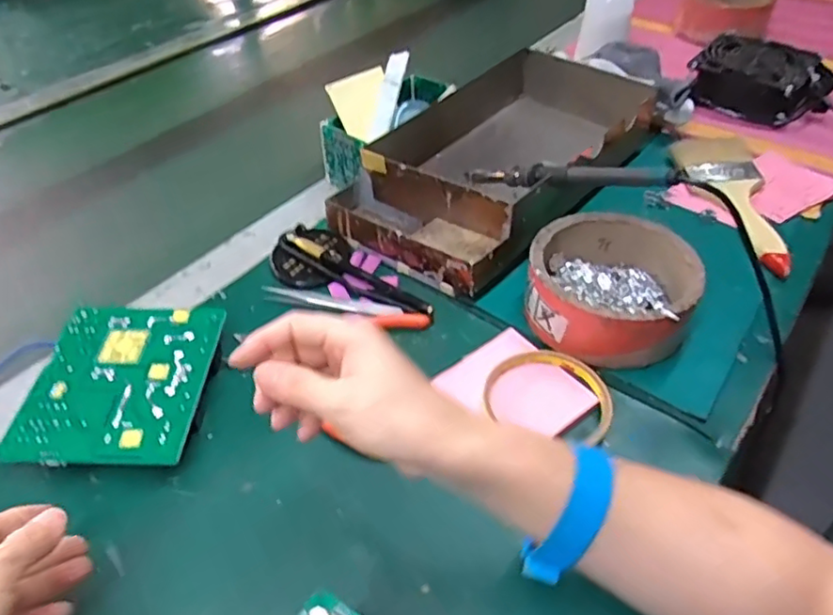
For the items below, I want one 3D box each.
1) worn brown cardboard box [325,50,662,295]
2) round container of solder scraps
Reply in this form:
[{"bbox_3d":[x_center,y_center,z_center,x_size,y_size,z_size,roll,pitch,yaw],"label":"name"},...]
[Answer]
[{"bbox_3d":[0.090,-0.148,0.598,0.182,0.066,0.344,30,53,29],"label":"worn brown cardboard box"},{"bbox_3d":[0.146,-0.015,0.470,0.118,0.054,0.118,-1,45,1],"label":"round container of solder scraps"}]

